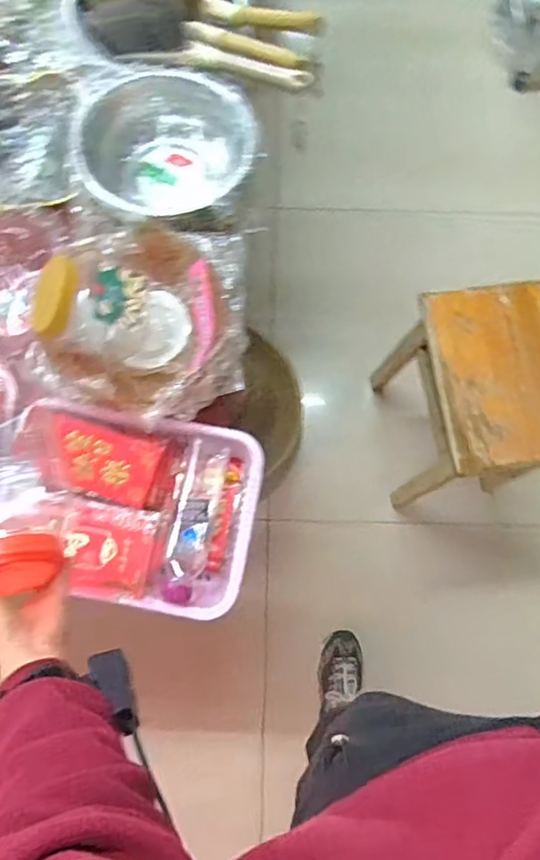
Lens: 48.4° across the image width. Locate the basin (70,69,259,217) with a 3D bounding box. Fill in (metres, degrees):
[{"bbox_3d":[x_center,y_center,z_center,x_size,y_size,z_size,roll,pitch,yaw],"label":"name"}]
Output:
[{"bbox_3d":[-0.152,-0.415,0.918,0.257,0.121,0.241,0,76,0],"label":"basin"}]

